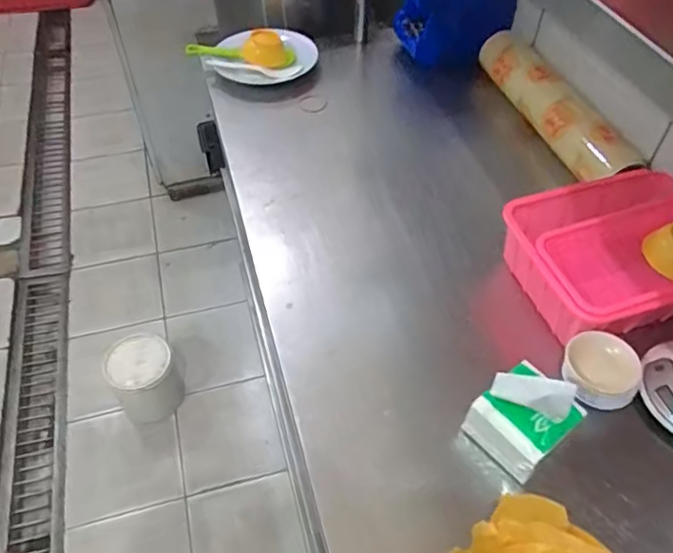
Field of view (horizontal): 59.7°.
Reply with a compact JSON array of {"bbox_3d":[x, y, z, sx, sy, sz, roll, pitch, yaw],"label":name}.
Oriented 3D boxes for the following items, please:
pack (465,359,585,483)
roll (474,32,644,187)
[{"bbox_3d":[0.218,0.160,0.680,0.095,0.097,0.092,-29,54,-24],"label":"pack"},{"bbox_3d":[0.389,-0.333,1.104,0.074,0.092,0.459,-14,50,-13],"label":"roll"}]

